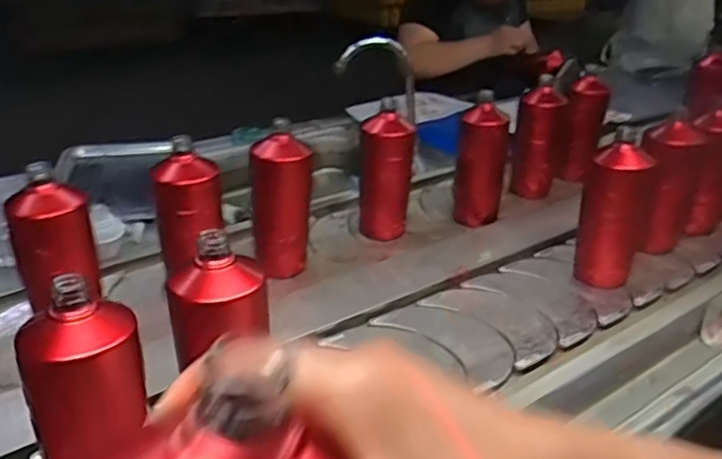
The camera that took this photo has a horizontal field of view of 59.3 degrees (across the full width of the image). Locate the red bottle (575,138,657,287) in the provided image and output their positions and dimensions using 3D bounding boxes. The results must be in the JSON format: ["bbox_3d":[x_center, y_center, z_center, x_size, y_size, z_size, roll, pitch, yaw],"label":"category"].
[{"bbox_3d":[0.327,-0.017,0.823,0.082,0.181,0.091,17,30,23],"label":"red bottle"}]

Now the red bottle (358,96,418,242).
[{"bbox_3d":[0.036,-0.070,0.919,0.077,0.195,0.066,2,27,-4],"label":"red bottle"}]

